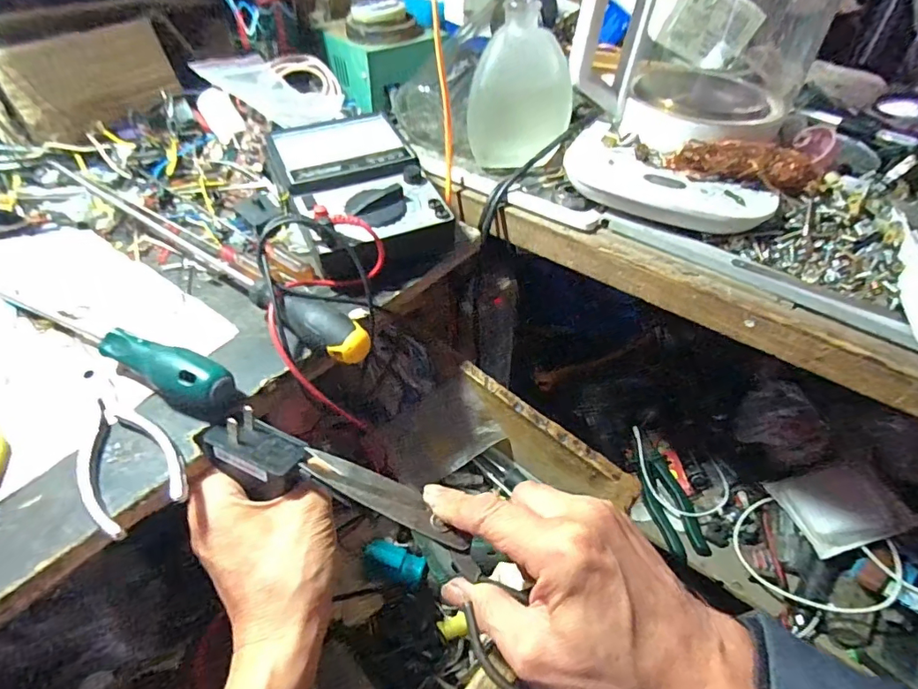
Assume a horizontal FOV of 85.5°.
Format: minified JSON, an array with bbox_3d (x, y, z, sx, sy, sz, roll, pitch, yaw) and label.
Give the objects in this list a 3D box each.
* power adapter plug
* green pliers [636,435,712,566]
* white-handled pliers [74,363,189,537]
[{"bbox_3d":[-0.118,0.063,0.290,0.057,0.032,0.032,19,49,16],"label":"power adapter plug"},{"bbox_3d":[0.276,0.200,0.662,0.061,0.031,0.159,-6,47,-7],"label":"green pliers"},{"bbox_3d":[-0.195,0.056,0.281,0.046,0.010,0.115,-35,57,-29],"label":"white-handled pliers"}]

